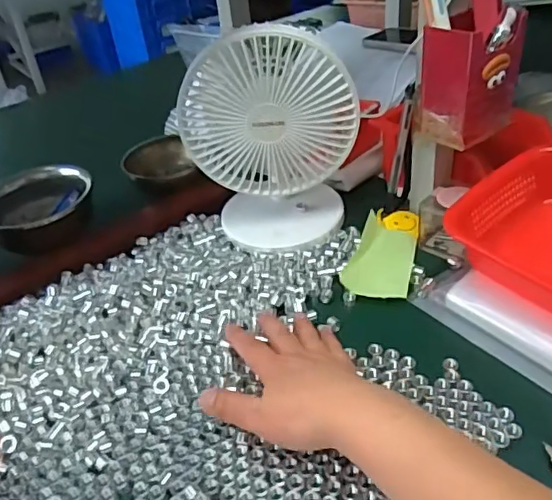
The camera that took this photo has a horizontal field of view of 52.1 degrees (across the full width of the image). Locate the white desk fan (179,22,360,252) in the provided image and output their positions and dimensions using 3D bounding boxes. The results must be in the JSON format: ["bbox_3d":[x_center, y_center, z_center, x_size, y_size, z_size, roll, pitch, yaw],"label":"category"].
[{"bbox_3d":[-0.007,-0.114,0.555,0.160,0.197,0.095,-8,37,-2],"label":"white desk fan"}]

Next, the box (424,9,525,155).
[{"bbox_3d":[0.164,-0.149,0.479,0.071,0.101,0.056,-27,41,-25],"label":"box"}]

